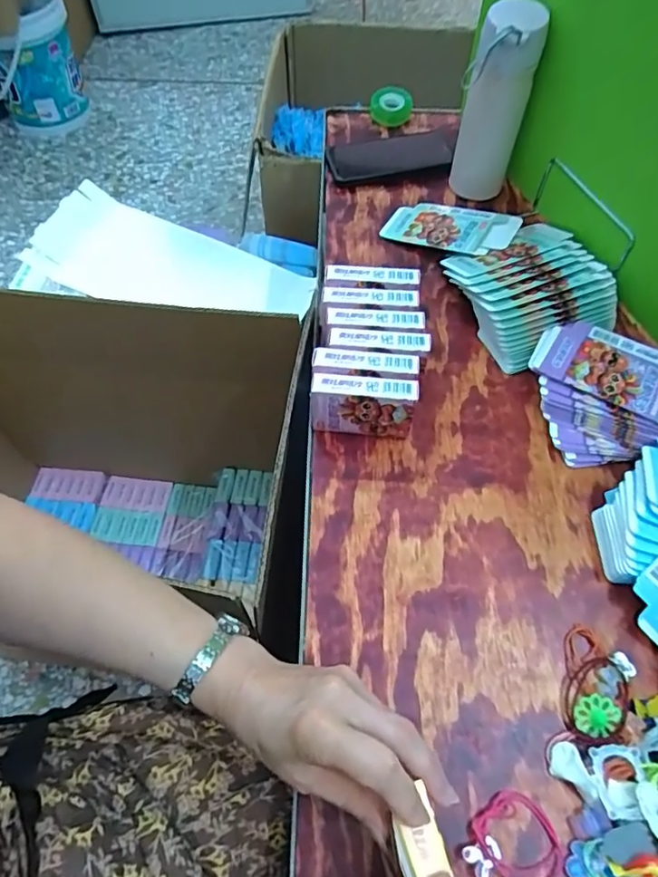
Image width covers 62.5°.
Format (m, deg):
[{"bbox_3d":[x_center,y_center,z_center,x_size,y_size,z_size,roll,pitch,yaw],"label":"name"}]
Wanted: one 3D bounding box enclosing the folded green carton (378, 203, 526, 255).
[{"bbox_3d":[0.142,-0.251,0.642,0.149,0.008,0.079,19,62,22],"label":"folded green carton"}]

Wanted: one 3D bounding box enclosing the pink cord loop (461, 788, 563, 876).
[{"bbox_3d":[0.123,0.271,0.360,0.061,0.011,0.055,-33,65,-18],"label":"pink cord loop"}]

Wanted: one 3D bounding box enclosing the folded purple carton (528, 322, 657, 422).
[{"bbox_3d":[0.280,-0.066,0.518,0.156,0.009,0.086,26,64,16],"label":"folded purple carton"}]

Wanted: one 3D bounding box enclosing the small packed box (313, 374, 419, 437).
[{"bbox_3d":[0.031,-0.027,0.493,0.090,0.069,0.025,5,60,2],"label":"small packed box"}]

